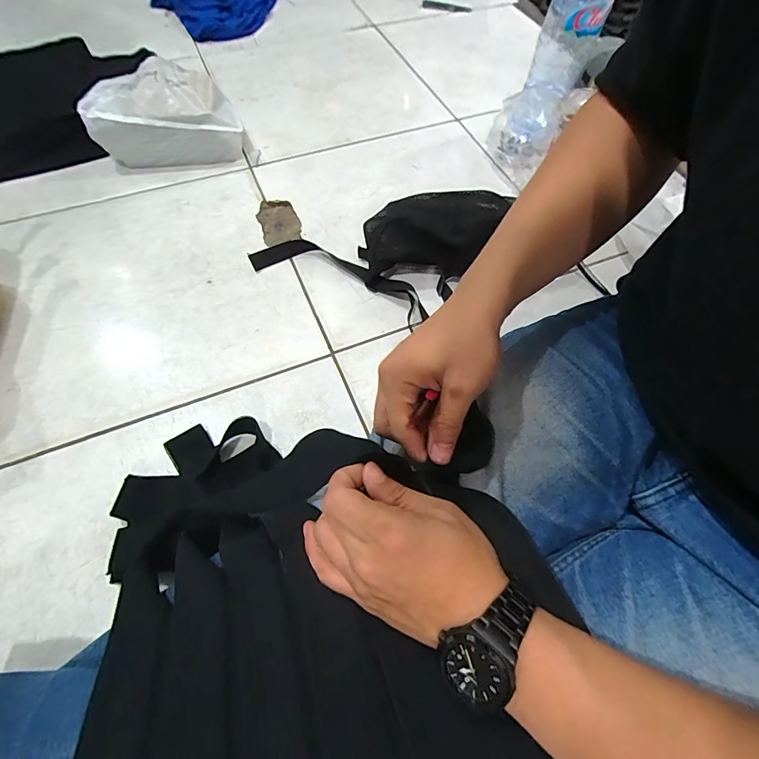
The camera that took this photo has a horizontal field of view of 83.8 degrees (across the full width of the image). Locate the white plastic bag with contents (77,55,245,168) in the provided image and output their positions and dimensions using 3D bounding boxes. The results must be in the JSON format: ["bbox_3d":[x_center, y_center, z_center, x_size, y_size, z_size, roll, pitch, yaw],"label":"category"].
[{"bbox_3d":[-0.341,-0.412,0.675,0.217,0.106,0.128,-18,63,-12],"label":"white plastic bag with contents"}]

